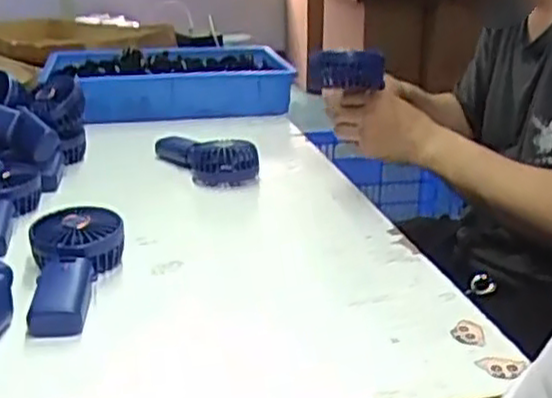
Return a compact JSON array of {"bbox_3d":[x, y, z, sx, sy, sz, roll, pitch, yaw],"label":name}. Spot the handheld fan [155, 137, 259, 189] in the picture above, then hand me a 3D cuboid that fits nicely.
[{"bbox_3d":[-0.098,-0.066,1.046,0.094,0.045,0.187,-14,25,-33],"label":"handheld fan"}]

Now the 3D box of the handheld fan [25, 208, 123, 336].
[{"bbox_3d":[-0.183,0.061,0.683,0.089,0.046,0.166,-5,22,-15],"label":"handheld fan"}]

